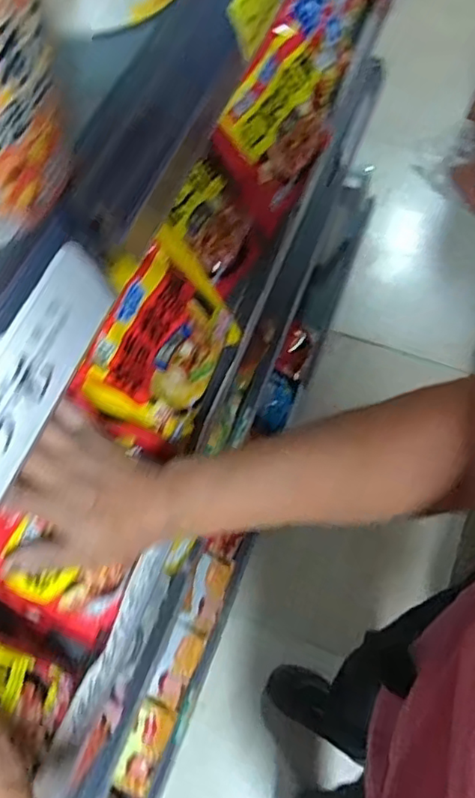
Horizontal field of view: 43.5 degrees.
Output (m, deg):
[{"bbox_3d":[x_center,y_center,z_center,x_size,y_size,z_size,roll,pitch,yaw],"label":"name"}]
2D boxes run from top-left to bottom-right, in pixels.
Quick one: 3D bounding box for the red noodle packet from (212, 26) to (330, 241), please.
[{"bbox_3d":[0.037,-0.297,0.639,0.037,0.151,0.160,12,61,40],"label":"red noodle packet"}]

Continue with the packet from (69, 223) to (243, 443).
[{"bbox_3d":[-0.061,-0.048,0.525,0.040,0.136,0.172,3,57,40],"label":"packet"}]

